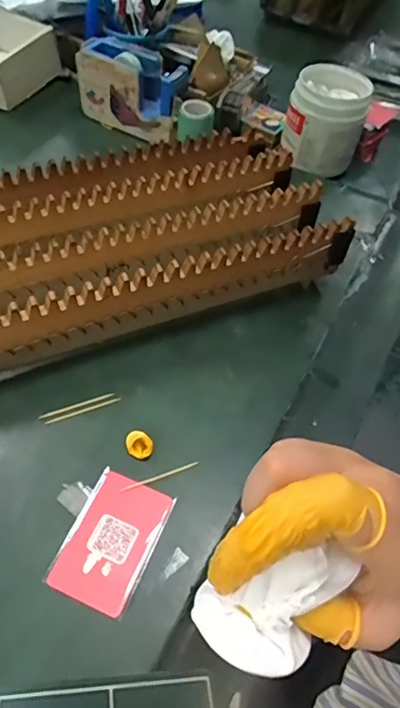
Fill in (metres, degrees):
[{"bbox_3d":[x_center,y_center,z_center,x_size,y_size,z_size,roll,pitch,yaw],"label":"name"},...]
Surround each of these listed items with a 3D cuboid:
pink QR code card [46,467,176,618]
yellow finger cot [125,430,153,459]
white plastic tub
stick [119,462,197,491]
[{"bbox_3d":[-0.061,0.127,0.344,0.057,0.004,0.086,21,56,10],"label":"pink QR code card"},{"bbox_3d":[-0.046,0.069,0.380,0.019,0.015,0.018,2,55,-3],"label":"yellow finger cot"},{"bbox_3d":[0.157,-0.294,0.631,0.094,0.103,0.084,14,55,5],"label":"white plastic tub"},{"bbox_3d":[-0.030,0.091,0.373,0.061,0.004,0.004,-17,58,-16],"label":"stick"}]

